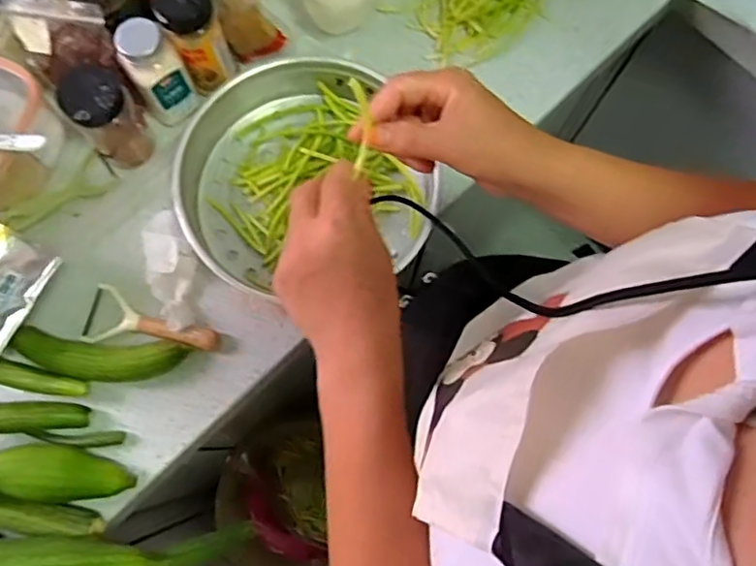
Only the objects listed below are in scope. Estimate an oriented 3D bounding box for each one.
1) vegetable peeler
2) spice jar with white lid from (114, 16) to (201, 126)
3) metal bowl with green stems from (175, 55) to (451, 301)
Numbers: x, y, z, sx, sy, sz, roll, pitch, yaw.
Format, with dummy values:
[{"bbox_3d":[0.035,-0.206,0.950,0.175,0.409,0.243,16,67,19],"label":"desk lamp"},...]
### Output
[{"bbox_3d":[-0.228,0.047,0.629,0.135,0.027,0.057,19,76,3],"label":"vegetable peeler"},{"bbox_3d":[-0.223,-0.214,0.644,0.052,0.114,0.051,-34,79,-9],"label":"spice jar with white lid"},{"bbox_3d":[-0.082,-0.110,0.653,0.244,0.068,0.263,0,76,-1],"label":"metal bowl with green stems"}]

